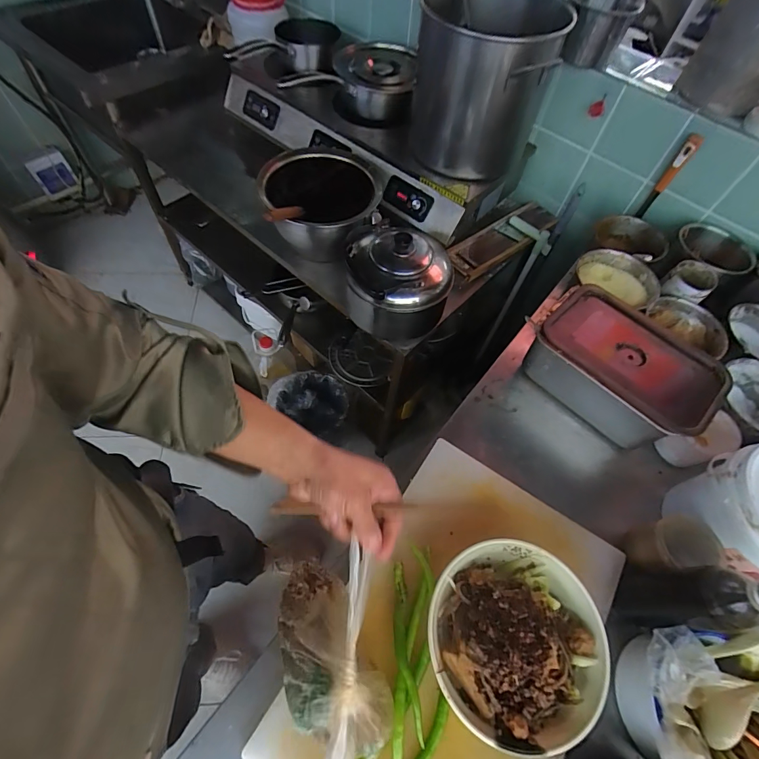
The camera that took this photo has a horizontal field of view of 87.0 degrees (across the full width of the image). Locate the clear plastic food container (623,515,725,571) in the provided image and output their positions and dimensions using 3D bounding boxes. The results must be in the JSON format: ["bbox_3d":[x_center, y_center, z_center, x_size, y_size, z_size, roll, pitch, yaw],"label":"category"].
[{"bbox_3d":[0.418,0.242,0.583,0.087,0.094,0.068,-1,60,-5],"label":"clear plastic food container"}]

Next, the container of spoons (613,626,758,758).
[{"bbox_3d":[0.394,0.395,0.476,0.219,0.135,0.168,3,60,-2],"label":"container of spoons"}]

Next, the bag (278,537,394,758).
[{"bbox_3d":[-0.053,0.290,0.405,0.104,0.144,0.202,-7,61,-8],"label":"bag"}]

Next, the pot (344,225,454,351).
[{"bbox_3d":[0.042,-0.217,0.865,0.213,0.195,0.218,2,60,-3],"label":"pot"}]

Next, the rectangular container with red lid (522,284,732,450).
[{"bbox_3d":[0.408,-0.012,0.709,0.274,0.148,0.171,41,65,18],"label":"rectangular container with red lid"}]

